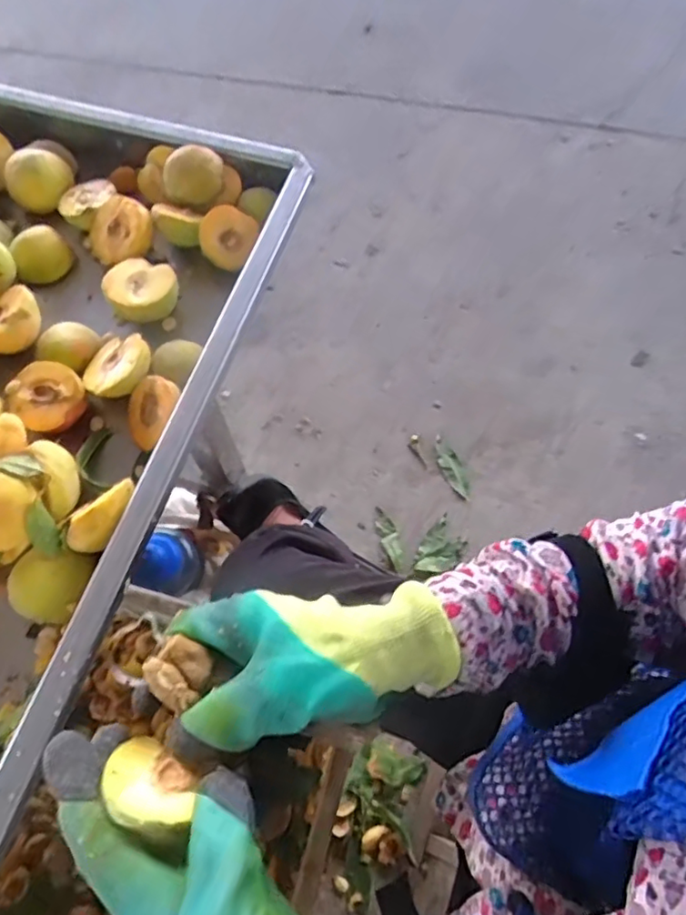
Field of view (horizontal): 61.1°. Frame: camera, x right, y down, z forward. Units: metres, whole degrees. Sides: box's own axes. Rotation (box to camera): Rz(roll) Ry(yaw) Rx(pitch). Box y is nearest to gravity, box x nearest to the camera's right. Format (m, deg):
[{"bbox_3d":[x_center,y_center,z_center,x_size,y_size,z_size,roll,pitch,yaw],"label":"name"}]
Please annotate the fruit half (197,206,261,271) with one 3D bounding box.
[{"bbox_3d":[-0.114,-0.216,0.570,0.051,0.028,0.054,29,98,-18],"label":"fruit half"}]

